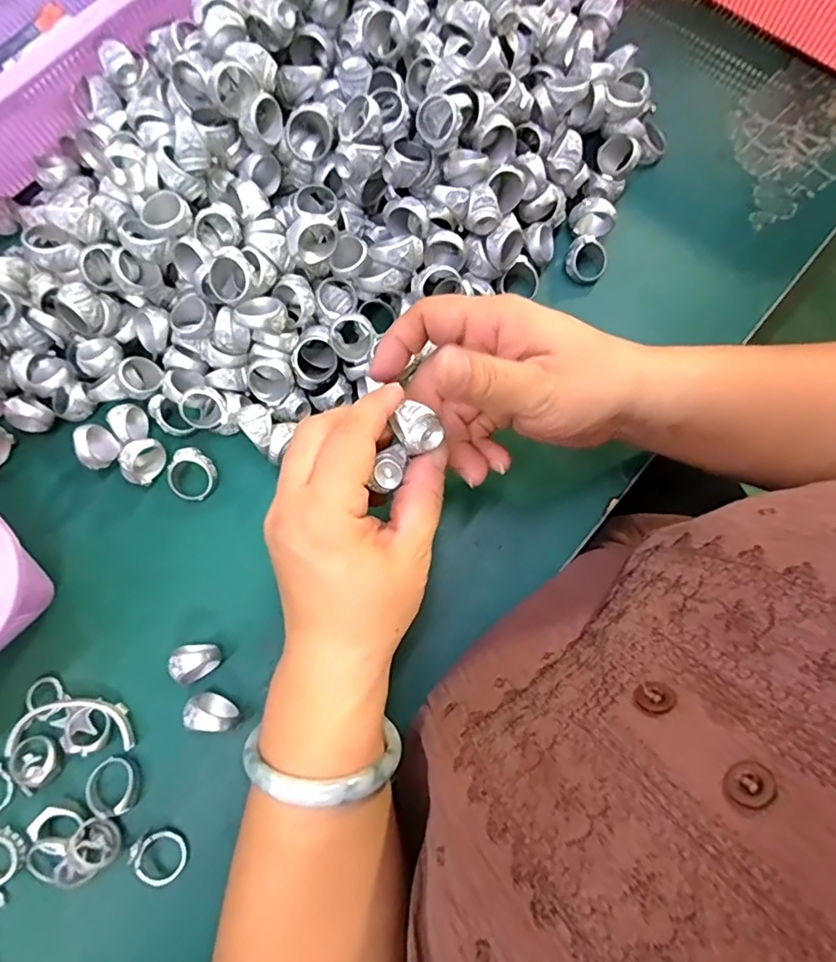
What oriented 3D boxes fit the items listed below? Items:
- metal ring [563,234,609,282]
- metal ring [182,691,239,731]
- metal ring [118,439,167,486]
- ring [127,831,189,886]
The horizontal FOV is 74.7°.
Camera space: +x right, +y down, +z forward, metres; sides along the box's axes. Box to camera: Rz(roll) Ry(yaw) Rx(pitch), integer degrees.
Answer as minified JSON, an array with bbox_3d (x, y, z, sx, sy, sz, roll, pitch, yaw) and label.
[{"bbox_3d":[0.106,-0.139,0.346,0.027,0.010,0.025,3,120,5],"label":"metal ring"},{"bbox_3d":[-0.104,0.118,0.281,0.025,0.027,0.013,11,78,1],"label":"metal ring"},{"bbox_3d":[-0.157,-0.012,0.313,0.015,0.021,0.026,26,78,4],"label":"metal ring"},{"bbox_3d":[-0.128,0.186,0.271,0.025,0.006,0.022,49,56,5],"label":"ring"}]

